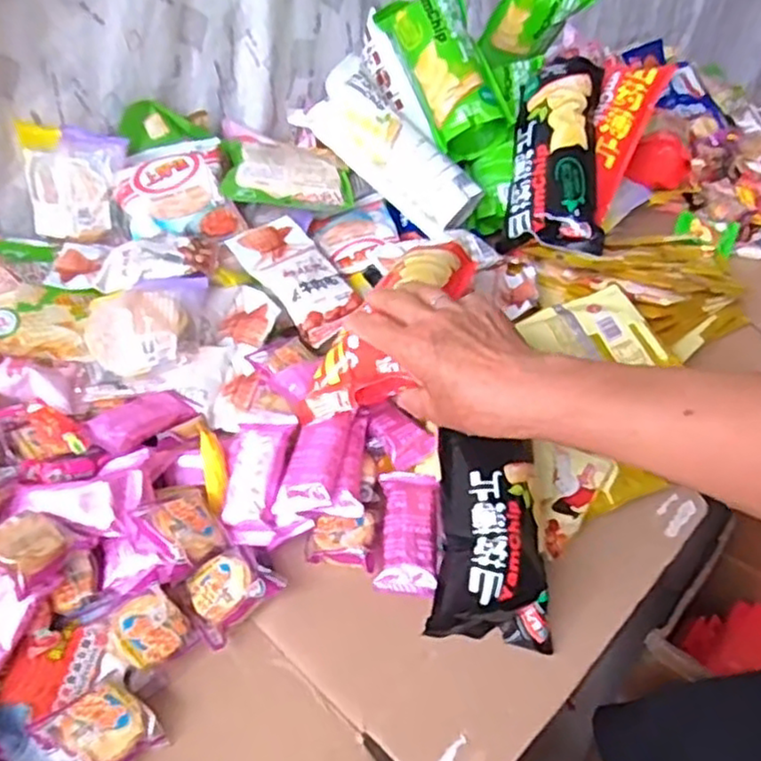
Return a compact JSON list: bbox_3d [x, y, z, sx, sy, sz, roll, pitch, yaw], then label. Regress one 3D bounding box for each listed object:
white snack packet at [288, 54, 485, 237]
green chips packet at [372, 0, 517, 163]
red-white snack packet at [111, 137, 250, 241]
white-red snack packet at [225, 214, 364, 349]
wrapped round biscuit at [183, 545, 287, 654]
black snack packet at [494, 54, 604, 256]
[{"bbox_3d":[0.012,-0.247,0.743,0.209,0.062,0.074,46,51,7],"label":"white snack packet"},{"bbox_3d":[0.071,-0.353,0.775,0.078,0.070,0.210,-15,76,-19],"label":"green chips packet"},{"bbox_3d":[-0.198,-0.182,0.682,0.108,0.104,0.018,-18,-2,-17],"label":"red-white snack packet"},{"bbox_3d":[-0.077,-0.097,0.648,0.075,0.019,0.146,-22,61,-27],"label":"white-red snack packet"},{"bbox_3d":[-0.100,0.137,0.453,0.050,0.021,0.055,31,47,33],"label":"wrapped round biscuit"},{"bbox_3d":[0.183,-0.233,0.733,0.088,0.053,0.213,4,79,4],"label":"black snack packet"}]

